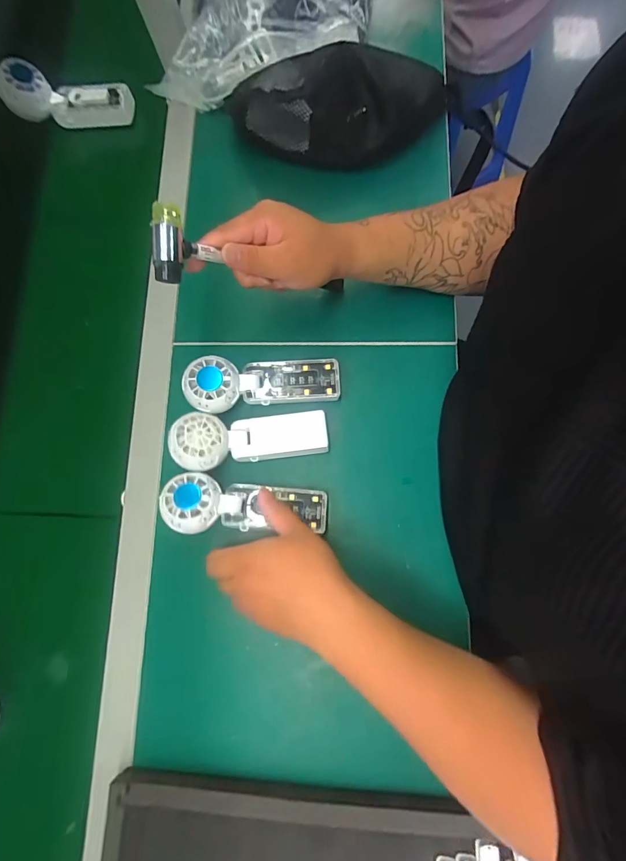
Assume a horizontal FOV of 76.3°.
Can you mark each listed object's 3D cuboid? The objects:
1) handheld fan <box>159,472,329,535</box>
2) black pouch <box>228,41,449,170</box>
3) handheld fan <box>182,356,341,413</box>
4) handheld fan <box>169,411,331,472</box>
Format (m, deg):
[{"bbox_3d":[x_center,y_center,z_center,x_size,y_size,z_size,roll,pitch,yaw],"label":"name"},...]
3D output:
[{"bbox_3d":[-0.071,0.077,0.422,0.167,0.026,0.057,3,77,-7],"label":"handheld fan"},{"bbox_3d":[0.035,-0.390,0.486,0.270,0.087,0.098,-9,75,4],"label":"black pouch"},{"bbox_3d":[-0.055,-0.053,0.454,0.168,0.054,0.052,-8,75,5],"label":"handheld fan"},{"bbox_3d":[-0.068,0.009,0.437,0.167,0.060,0.059,-9,77,2],"label":"handheld fan"}]

